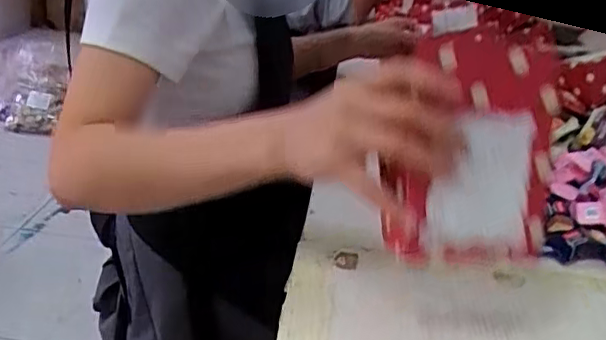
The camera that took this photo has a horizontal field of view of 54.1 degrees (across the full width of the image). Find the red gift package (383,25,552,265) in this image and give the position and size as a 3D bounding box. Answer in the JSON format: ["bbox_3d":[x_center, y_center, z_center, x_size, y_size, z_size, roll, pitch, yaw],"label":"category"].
[{"bbox_3d":[0.122,-0.012,0.411,0.099,0.157,0.020,4,5,-5],"label":"red gift package"}]

